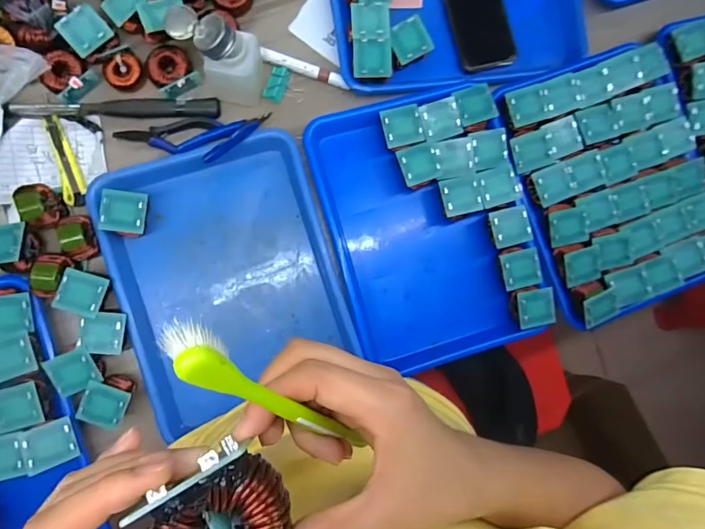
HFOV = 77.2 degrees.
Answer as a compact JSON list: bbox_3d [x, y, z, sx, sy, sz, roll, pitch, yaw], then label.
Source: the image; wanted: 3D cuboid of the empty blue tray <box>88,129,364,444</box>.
[{"bbox_3d":[-0.143,0.012,0.518,0.242,0.050,0.297,-17,89,-7],"label":"empty blue tray"}]

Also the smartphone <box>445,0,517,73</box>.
[{"bbox_3d":[0.167,-0.333,0.586,0.078,0.012,0.154,-13,88,-7],"label":"smartphone"}]

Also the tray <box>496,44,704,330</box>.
[{"bbox_3d":[0.341,-0.108,0.568,0.257,0.042,0.312,-18,89,-7],"label":"tray"}]

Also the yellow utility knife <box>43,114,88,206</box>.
[{"bbox_3d":[-0.334,-0.122,0.514,0.026,0.011,0.105,-17,89,-7],"label":"yellow utility knife"}]

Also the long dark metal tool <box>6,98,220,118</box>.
[{"bbox_3d":[-0.279,-0.186,0.521,0.234,0.020,0.022,-3,87,-6],"label":"long dark metal tool"}]

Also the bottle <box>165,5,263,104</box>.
[{"bbox_3d":[-0.152,-0.230,0.496,0.091,0.112,0.053,8,86,-6],"label":"bottle"}]

